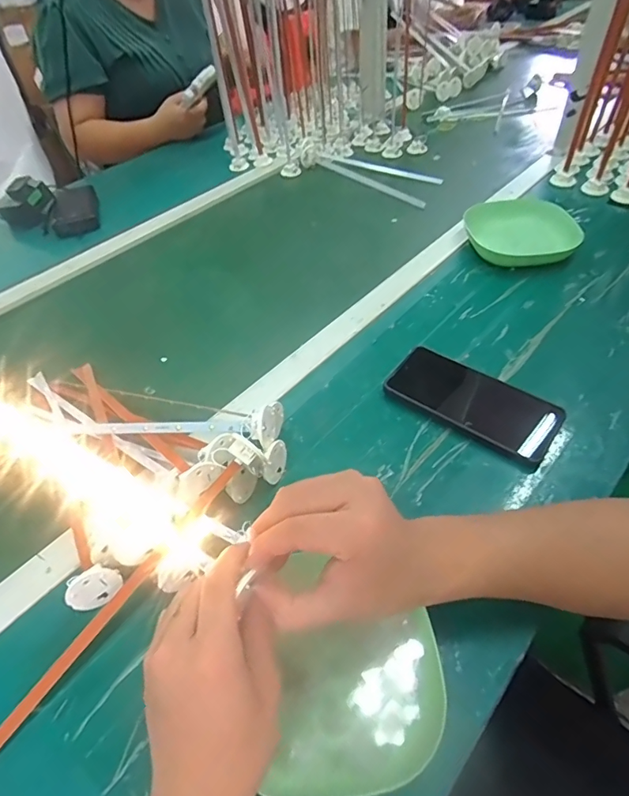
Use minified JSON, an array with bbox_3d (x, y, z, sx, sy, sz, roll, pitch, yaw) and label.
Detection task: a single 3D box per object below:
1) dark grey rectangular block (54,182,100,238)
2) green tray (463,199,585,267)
[{"bbox_3d":[-0.428,-0.339,0.829,0.074,0.027,0.155,-18,49,-11],"label":"dark grey rectangular block"},{"bbox_3d":[0.284,-0.226,0.643,0.137,0.033,0.145,-6,48,0],"label":"green tray"}]

